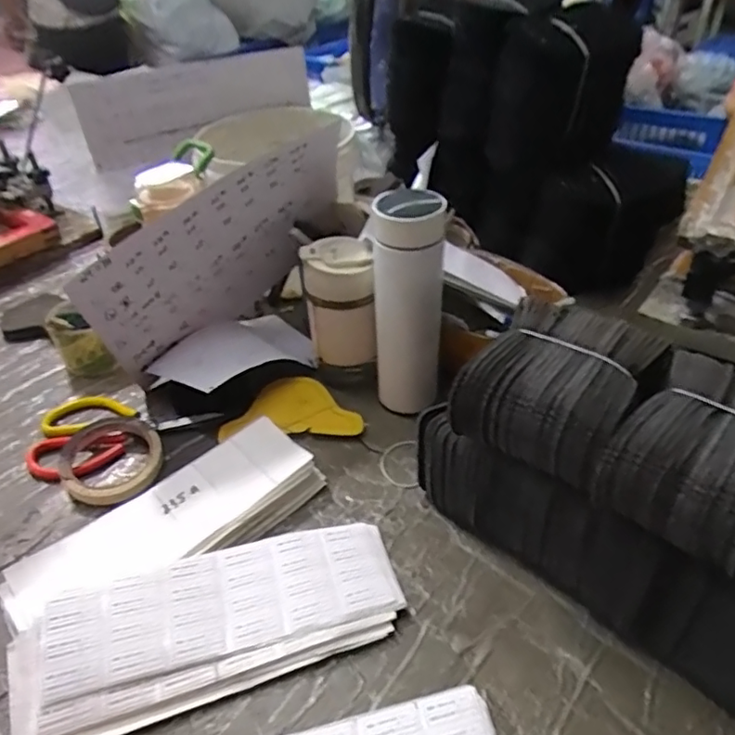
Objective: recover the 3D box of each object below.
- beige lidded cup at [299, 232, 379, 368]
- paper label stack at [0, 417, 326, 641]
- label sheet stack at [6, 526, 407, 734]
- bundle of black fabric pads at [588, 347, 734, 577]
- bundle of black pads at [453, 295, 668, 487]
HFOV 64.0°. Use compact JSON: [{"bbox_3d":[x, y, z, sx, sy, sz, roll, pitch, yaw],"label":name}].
[{"bbox_3d":[-0.029,-0.064,0.643,0.068,0.152,0.067,-2,40,2],"label":"beige lidded cup"},{"bbox_3d":[-0.169,0.137,0.513,0.260,0.032,0.098,-33,48,-30],"label":"paper label stack"},{"bbox_3d":[-0.116,0.192,0.449,0.279,0.040,0.104,-15,41,-14],"label":"label sheet stack"},{"bbox_3d":[0.232,0.062,0.386,0.112,0.066,0.127,30,50,34],"label":"bundle of black fabric pads"},{"bbox_3d":[0.146,0.014,0.447,0.115,0.059,0.127,27,48,31],"label":"bundle of black pads"}]

